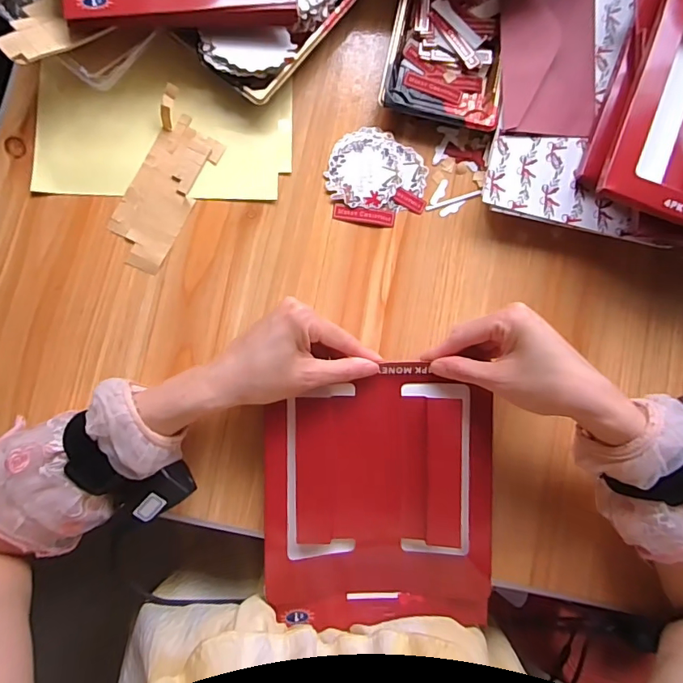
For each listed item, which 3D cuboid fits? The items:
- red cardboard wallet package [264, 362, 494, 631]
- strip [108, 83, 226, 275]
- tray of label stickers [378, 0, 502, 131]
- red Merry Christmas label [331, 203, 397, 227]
[{"bbox_3d":[0.033,0.136,0.400,0.192,0.037,0.228,1,96,-2],"label":"red cardboard wallet package"},{"bbox_3d":[-0.163,-0.146,0.426,0.061,0.017,0.159,22,84,-2],"label":"strip"},{"bbox_3d":[0.104,-0.287,0.445,0.110,0.022,0.153,11,85,-2],"label":"tray of label stickers"},{"bbox_3d":[0.022,-0.120,0.438,0.059,0.004,0.016,7,85,-2],"label":"red Merry Christmas label"}]

